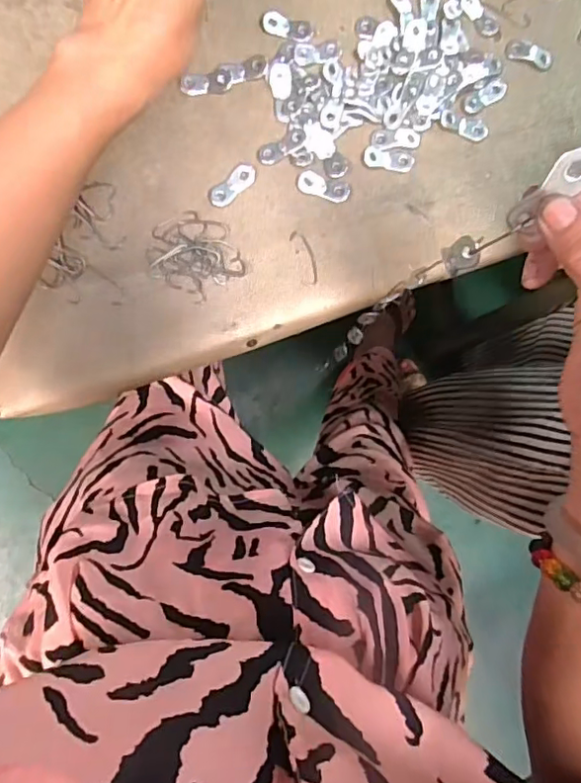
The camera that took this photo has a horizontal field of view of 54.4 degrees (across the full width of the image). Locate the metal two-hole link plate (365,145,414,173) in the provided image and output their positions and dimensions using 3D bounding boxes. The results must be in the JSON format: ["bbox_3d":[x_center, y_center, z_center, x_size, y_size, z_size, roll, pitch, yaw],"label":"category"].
[{"bbox_3d":[0.073,-0.172,0.415,0.036,0.004,0.017,1,87,-6],"label":"metal two-hole link plate"}]

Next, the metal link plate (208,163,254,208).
[{"bbox_3d":[-0.041,-0.147,0.401,0.015,0.004,0.039,44,84,-2],"label":"metal link plate"}]

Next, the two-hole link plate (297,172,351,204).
[{"bbox_3d":[0.025,-0.148,0.408,0.038,0.004,0.015,15,85,-5],"label":"two-hole link plate"}]

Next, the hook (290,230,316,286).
[{"bbox_3d":[0.011,-0.096,0.403,0.012,0.004,0.040,-21,89,-7],"label":"hook"}]

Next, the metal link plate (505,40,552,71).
[{"bbox_3d":[0.184,-0.259,0.433,0.037,0.004,0.015,19,85,-5],"label":"metal link plate"}]

